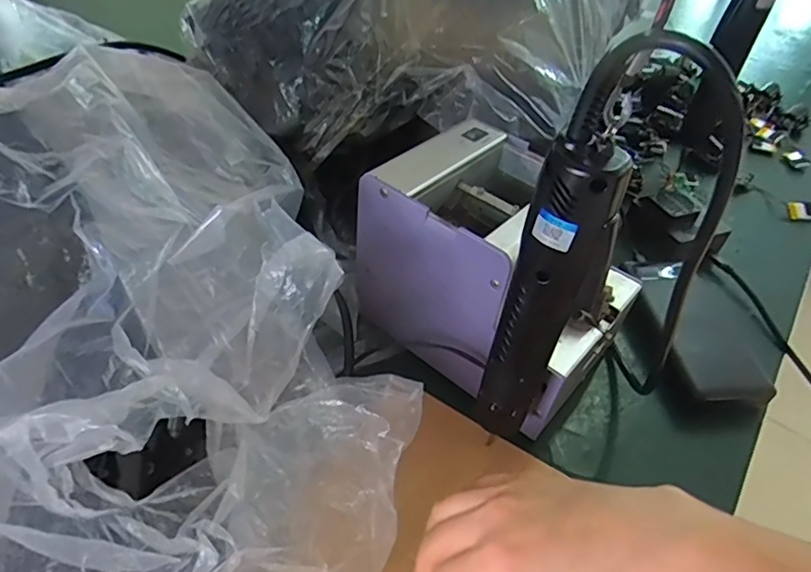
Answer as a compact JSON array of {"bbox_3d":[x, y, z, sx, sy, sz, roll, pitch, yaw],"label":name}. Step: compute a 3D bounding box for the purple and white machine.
[{"bbox_3d":[0.070,-0.007,0.426,0.134,0.146,0.178,-32,57,-33],"label":"purple and white machine"}]

